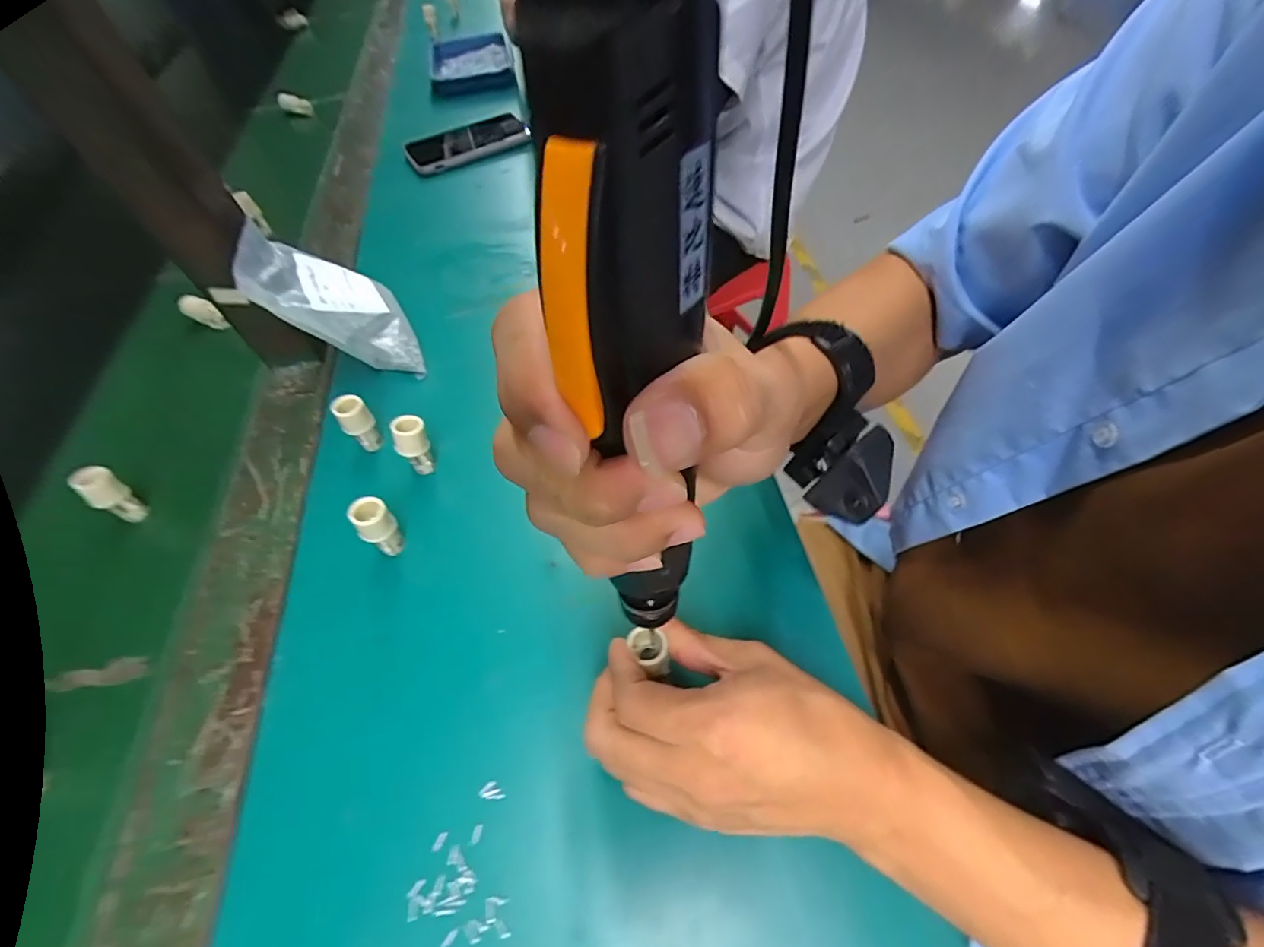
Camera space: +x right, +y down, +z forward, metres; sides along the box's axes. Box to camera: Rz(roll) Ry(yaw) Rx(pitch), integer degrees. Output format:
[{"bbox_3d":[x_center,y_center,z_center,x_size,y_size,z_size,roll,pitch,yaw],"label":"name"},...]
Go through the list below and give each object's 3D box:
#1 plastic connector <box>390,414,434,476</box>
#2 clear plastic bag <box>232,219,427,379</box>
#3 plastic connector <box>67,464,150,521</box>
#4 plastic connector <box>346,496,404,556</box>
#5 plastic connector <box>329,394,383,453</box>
[{"bbox_3d":[-0.140,-0.015,0.355,0.022,0.047,0.019,-31,60,-15],"label":"plastic connector"},{"bbox_3d":[-0.222,-0.128,0.400,0.038,0.120,0.104,-40,60,25],"label":"clear plastic bag"},{"bbox_3d":[-0.341,0.014,0.355,0.017,0.042,0.021,21,61,17],"label":"plastic connector"},{"bbox_3d":[-0.149,0.032,0.318,0.020,0.041,0.017,-41,63,-20],"label":"plastic connector"},{"bbox_3d":[-0.185,-0.033,0.367,0.015,0.041,0.020,38,67,25],"label":"plastic connector"}]

